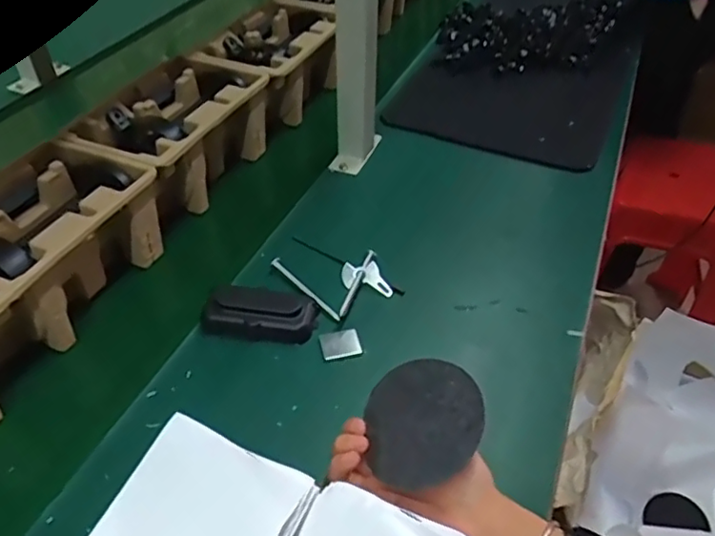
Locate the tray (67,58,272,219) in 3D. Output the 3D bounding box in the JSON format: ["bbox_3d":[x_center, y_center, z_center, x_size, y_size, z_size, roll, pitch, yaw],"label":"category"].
[{"bbox_3d":[-0.220,-0.157,0.736,0.141,0.103,0.235,17,46,18],"label":"tray"}]

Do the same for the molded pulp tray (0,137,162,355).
[{"bbox_3d":[-0.312,-0.014,0.581,0.145,0.100,0.229,17,46,18],"label":"molded pulp tray"}]

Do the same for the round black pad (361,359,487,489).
[{"bbox_3d":[0.048,0.109,0.430,0.087,0.005,0.084,-14,59,26],"label":"round black pad"}]

